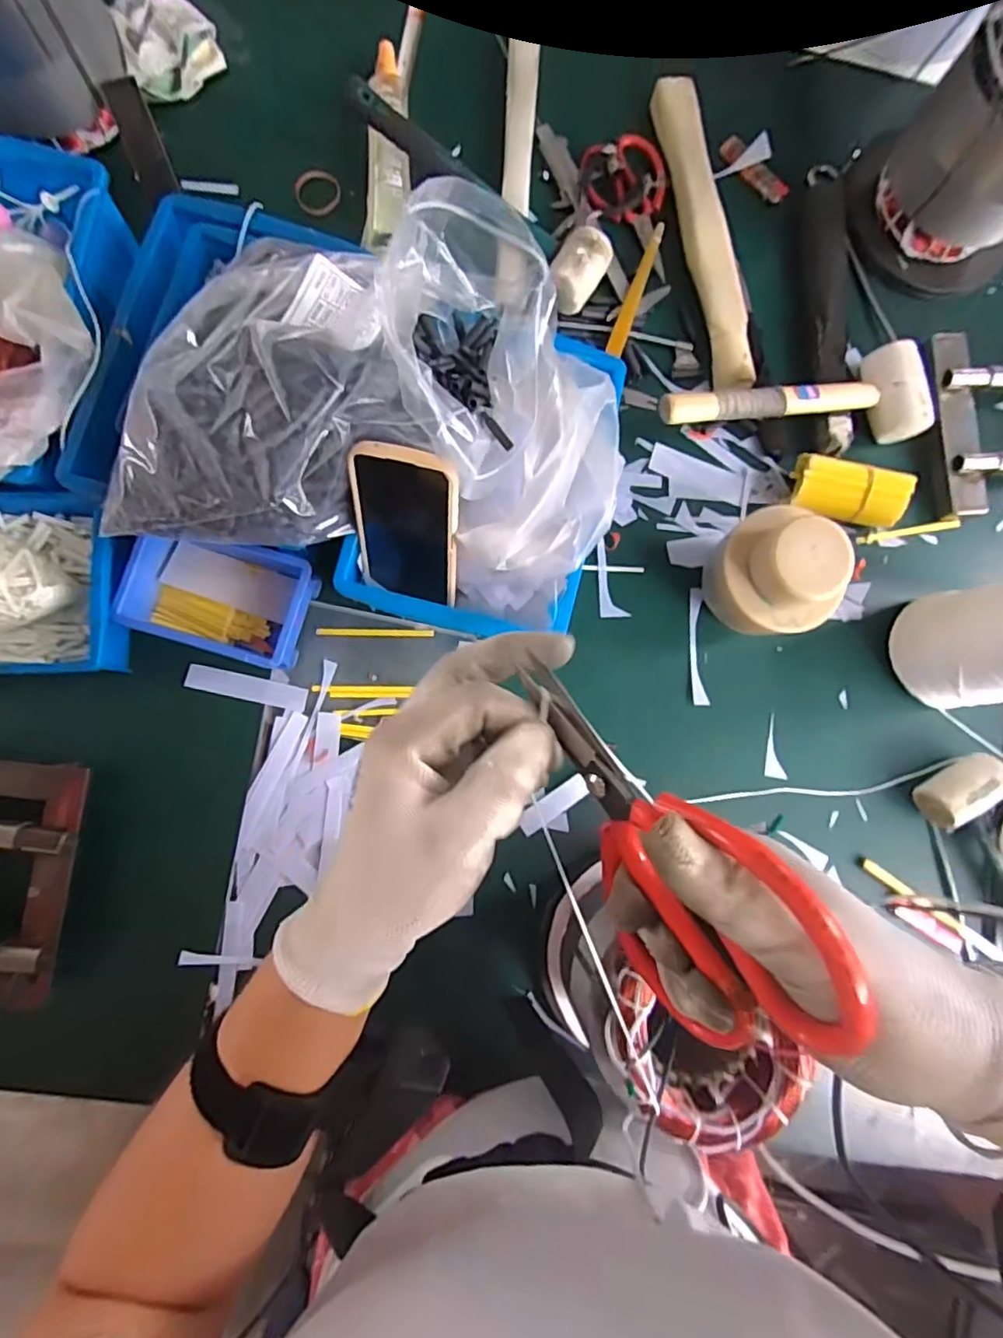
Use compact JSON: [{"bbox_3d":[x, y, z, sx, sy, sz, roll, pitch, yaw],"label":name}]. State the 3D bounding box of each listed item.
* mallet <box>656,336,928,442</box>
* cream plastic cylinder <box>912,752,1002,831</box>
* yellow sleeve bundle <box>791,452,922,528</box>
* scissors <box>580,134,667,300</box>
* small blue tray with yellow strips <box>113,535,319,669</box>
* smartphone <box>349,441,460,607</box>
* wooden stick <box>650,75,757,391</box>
[{"bbox_3d":[0.293,-0.267,0.592,0.288,0.064,0.099,-8,87,-6],"label":"mallet"},{"bbox_3d":[0.464,0.122,0.590,0.086,0.049,0.055,-39,90,-7],"label":"cream plastic cylinder"},{"bbox_3d":[0.356,-0.177,0.601,0.121,0.048,0.056,14,85,-4],"label":"yellow sleeve bundle"},{"bbox_3d":[0.140,-0.478,0.620,0.092,0.008,0.168,-12,87,-6],"label":"scissors"},{"bbox_3d":[-0.250,-0.063,0.517,0.156,0.066,0.093,16,85,-4],"label":"small blue tray with yellow strips"},{"bbox_3d":[-0.075,-0.110,0.470,0.079,0.151,0.010,15,58,3],"label":"smartphone"},{"bbox_3d":[0.217,-0.457,0.619,0.045,0.023,0.335,-10,87,-6],"label":"wooden stick"}]

